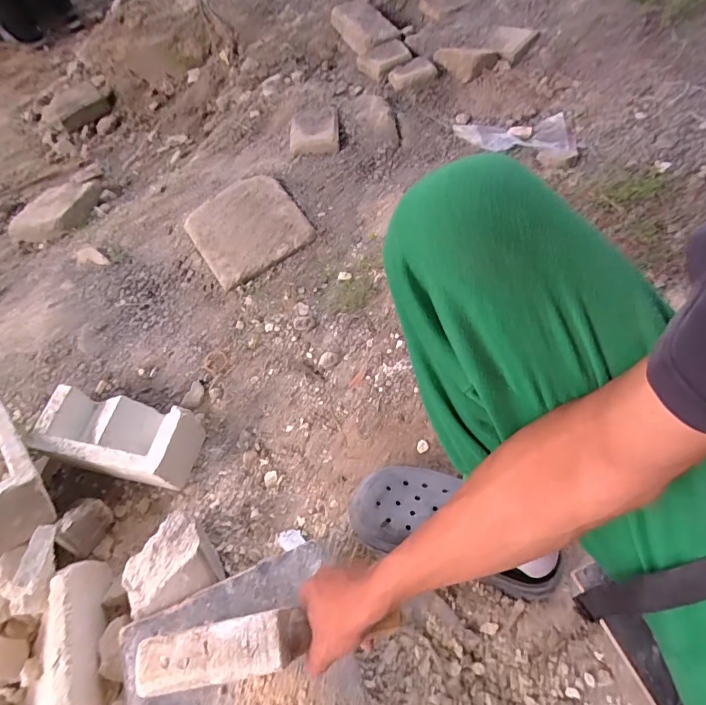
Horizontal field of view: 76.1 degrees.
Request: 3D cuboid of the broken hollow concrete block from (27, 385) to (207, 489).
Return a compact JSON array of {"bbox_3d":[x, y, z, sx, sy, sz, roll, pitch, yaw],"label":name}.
[{"bbox_3d":[-0.335,0.131,0.672,0.212,0.106,0.105,9,62,8],"label":"broken hollow concrete block"}]

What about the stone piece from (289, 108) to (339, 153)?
[{"bbox_3d":[-0.084,-0.491,0.977,0.104,0.026,0.144,-2,61,1],"label":"stone piece"}]

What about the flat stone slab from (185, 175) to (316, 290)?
[{"bbox_3d":[-0.198,-0.238,0.848,0.200,0.043,0.187,-33,64,-15],"label":"flat stone slab"}]

